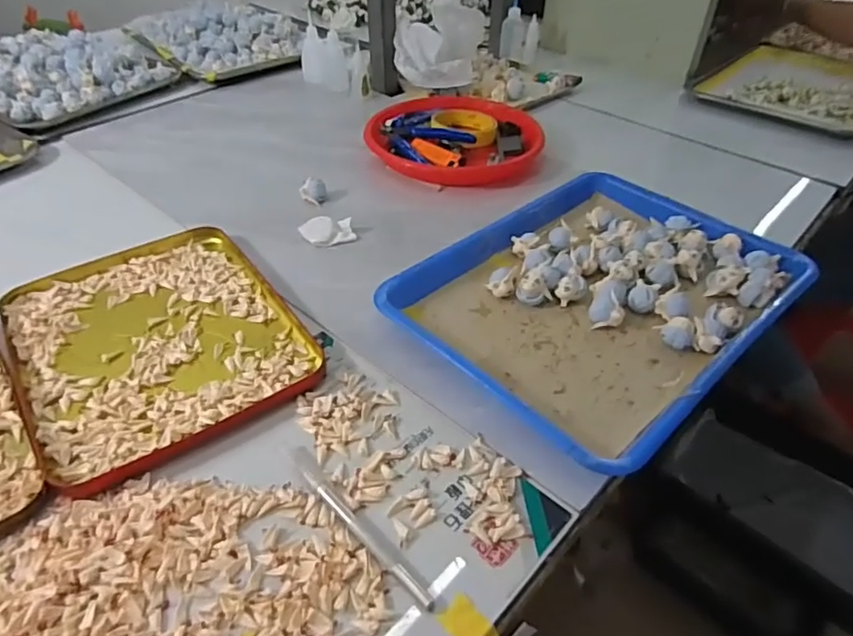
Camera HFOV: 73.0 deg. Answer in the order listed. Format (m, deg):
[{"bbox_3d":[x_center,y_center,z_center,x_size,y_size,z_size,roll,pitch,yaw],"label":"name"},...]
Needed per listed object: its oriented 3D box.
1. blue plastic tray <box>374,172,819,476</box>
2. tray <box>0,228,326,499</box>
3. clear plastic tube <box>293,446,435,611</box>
[{"bbox_3d":[0.152,-0.026,0.505,0.324,0.035,0.248,-30,50,-31],"label":"blue plastic tray"},{"bbox_3d":[-0.223,0.011,0.481,0.201,0.013,0.254,-25,47,-27],"label":"tray"},{"bbox_3d":[-0.045,0.125,0.357,0.012,0.006,0.138,-29,49,-30],"label":"clear plastic tube"}]

